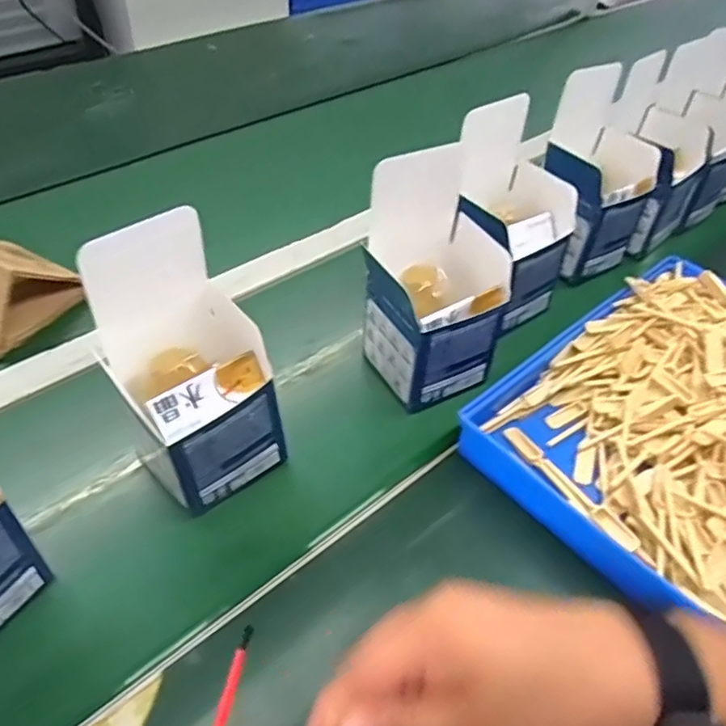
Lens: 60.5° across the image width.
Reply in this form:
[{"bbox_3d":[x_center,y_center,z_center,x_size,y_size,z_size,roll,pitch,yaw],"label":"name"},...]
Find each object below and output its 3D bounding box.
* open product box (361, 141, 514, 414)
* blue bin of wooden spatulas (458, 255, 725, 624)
[{"bbox_3d":[0.060,-0.064,0.491,0.106,0.158,0.105,-23,52,-24],"label":"open product box"},{"bbox_3d":[0.254,0.036,0.474,0.305,0.047,0.234,-33,56,-30],"label":"blue bin of wooden spatulas"}]

